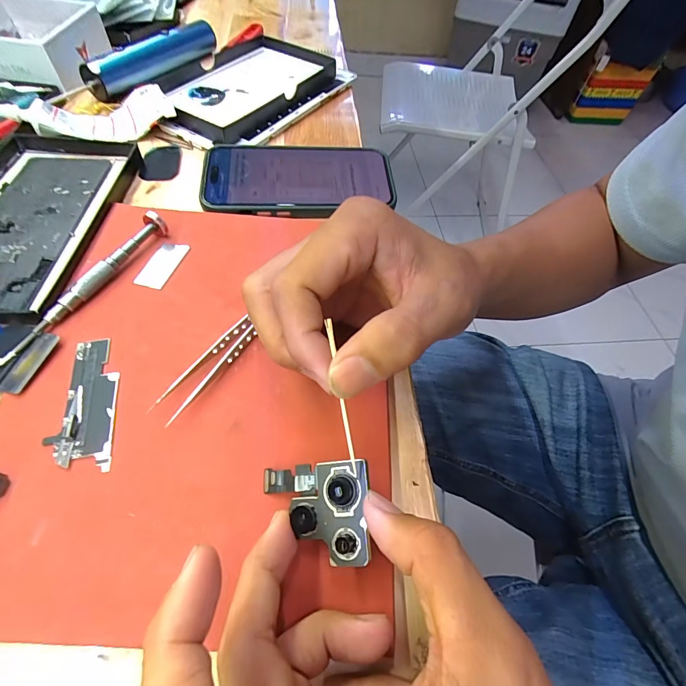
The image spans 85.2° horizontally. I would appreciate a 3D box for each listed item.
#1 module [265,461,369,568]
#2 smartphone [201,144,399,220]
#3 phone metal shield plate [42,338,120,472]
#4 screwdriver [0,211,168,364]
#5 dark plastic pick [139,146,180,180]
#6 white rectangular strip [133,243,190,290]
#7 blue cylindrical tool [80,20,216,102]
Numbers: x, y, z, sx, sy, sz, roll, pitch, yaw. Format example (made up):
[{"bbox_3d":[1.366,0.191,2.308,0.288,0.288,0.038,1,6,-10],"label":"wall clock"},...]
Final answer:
[{"bbox_3d":[-0.014,0.070,0.156,0.050,0.007,0.038,-13,66,25],"label":"module"},{"bbox_3d":[-0.034,-0.130,0.294,0.145,0.010,0.073,-2,58,-4],"label":"smartphone"},{"bbox_3d":[-0.128,0.027,0.187,0.027,0.004,0.071,-7,57,-10],"label":"phone metal shield plate"},{"bbox_3d":[-0.151,-0.036,0.221,0.012,0.016,0.118,27,58,12],"label":"screwdriver"},{"bbox_3d":[-0.153,-0.150,0.312,0.031,0.007,0.046,-2,57,-6],"label":"dark plastic pick"},{"bbox_3d":[-0.118,-0.051,0.244,0.017,0.004,0.039,17,57,6],"label":"white rectangular strip"},{"bbox_3d":[-0.185,-0.286,0.373,0.024,0.033,0.150,37,63,19],"label":"blue cylindrical tool"}]

